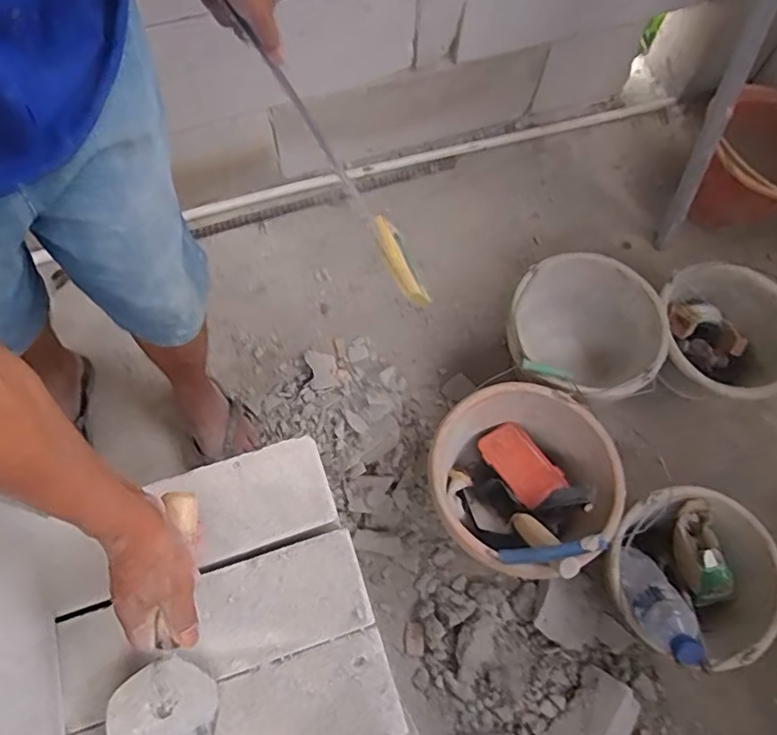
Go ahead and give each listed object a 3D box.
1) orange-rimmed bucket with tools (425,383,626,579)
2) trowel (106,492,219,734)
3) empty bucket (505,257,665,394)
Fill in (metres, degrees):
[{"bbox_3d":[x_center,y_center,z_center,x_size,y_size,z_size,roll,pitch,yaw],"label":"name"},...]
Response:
[{"bbox_3d":[0.197,0.183,0.907,0.264,0.249,0.268,1,66,-2],"label":"orange-rimmed bucket with tools"},{"bbox_3d":[-0.199,0.266,0.524,0.084,0.047,0.298,2,82,-1],"label":"trowel"},{"bbox_3d":[0.317,-0.033,1.031,0.248,0.205,0.245,1,66,-2],"label":"empty bucket"}]

